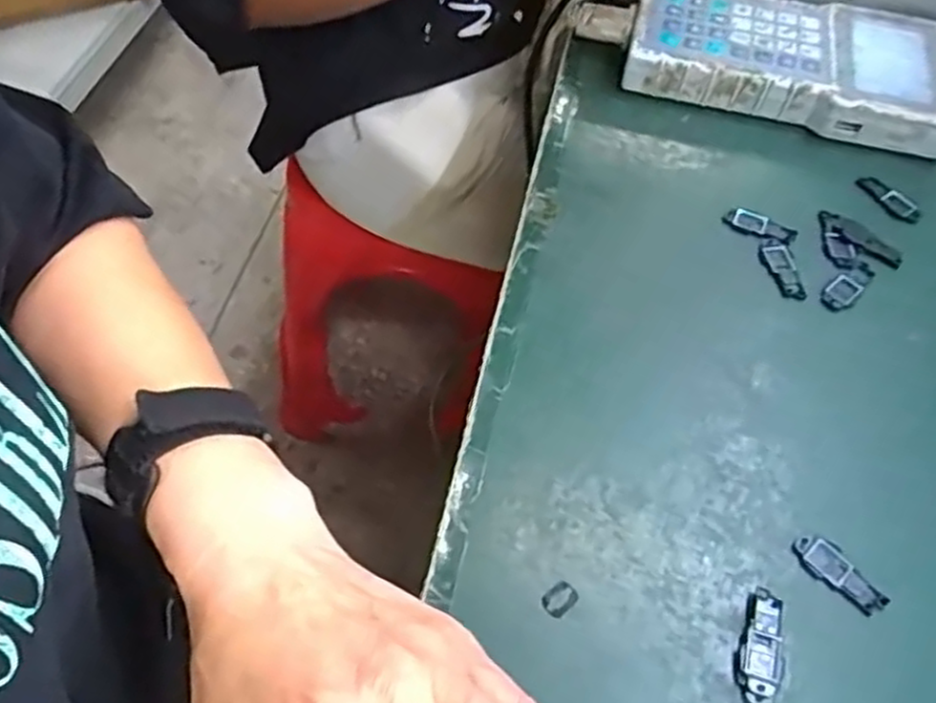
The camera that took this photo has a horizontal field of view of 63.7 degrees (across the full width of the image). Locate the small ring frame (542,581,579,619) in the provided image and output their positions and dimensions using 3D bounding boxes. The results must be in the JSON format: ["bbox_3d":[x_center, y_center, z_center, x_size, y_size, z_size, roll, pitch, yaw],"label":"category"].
[{"bbox_3d":[0.038,0.101,0.307,0.015,0.004,0.011,-35,64,-23],"label":"small ring frame"}]

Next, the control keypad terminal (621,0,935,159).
[{"bbox_3d":[0.218,-0.188,0.492,0.219,0.035,0.100,16,57,8],"label":"control keypad terminal"}]

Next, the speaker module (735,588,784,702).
[{"bbox_3d":[0.117,0.117,0.298,0.016,0.004,0.044,20,57,11],"label":"speaker module"}]

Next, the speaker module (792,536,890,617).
[{"bbox_3d":[0.156,0.093,0.315,0.016,0.004,0.039,-37,64,-24],"label":"speaker module"}]

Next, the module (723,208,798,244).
[{"bbox_3d":[0.167,-0.072,0.429,0.039,0.004,0.015,28,59,16],"label":"module"}]

